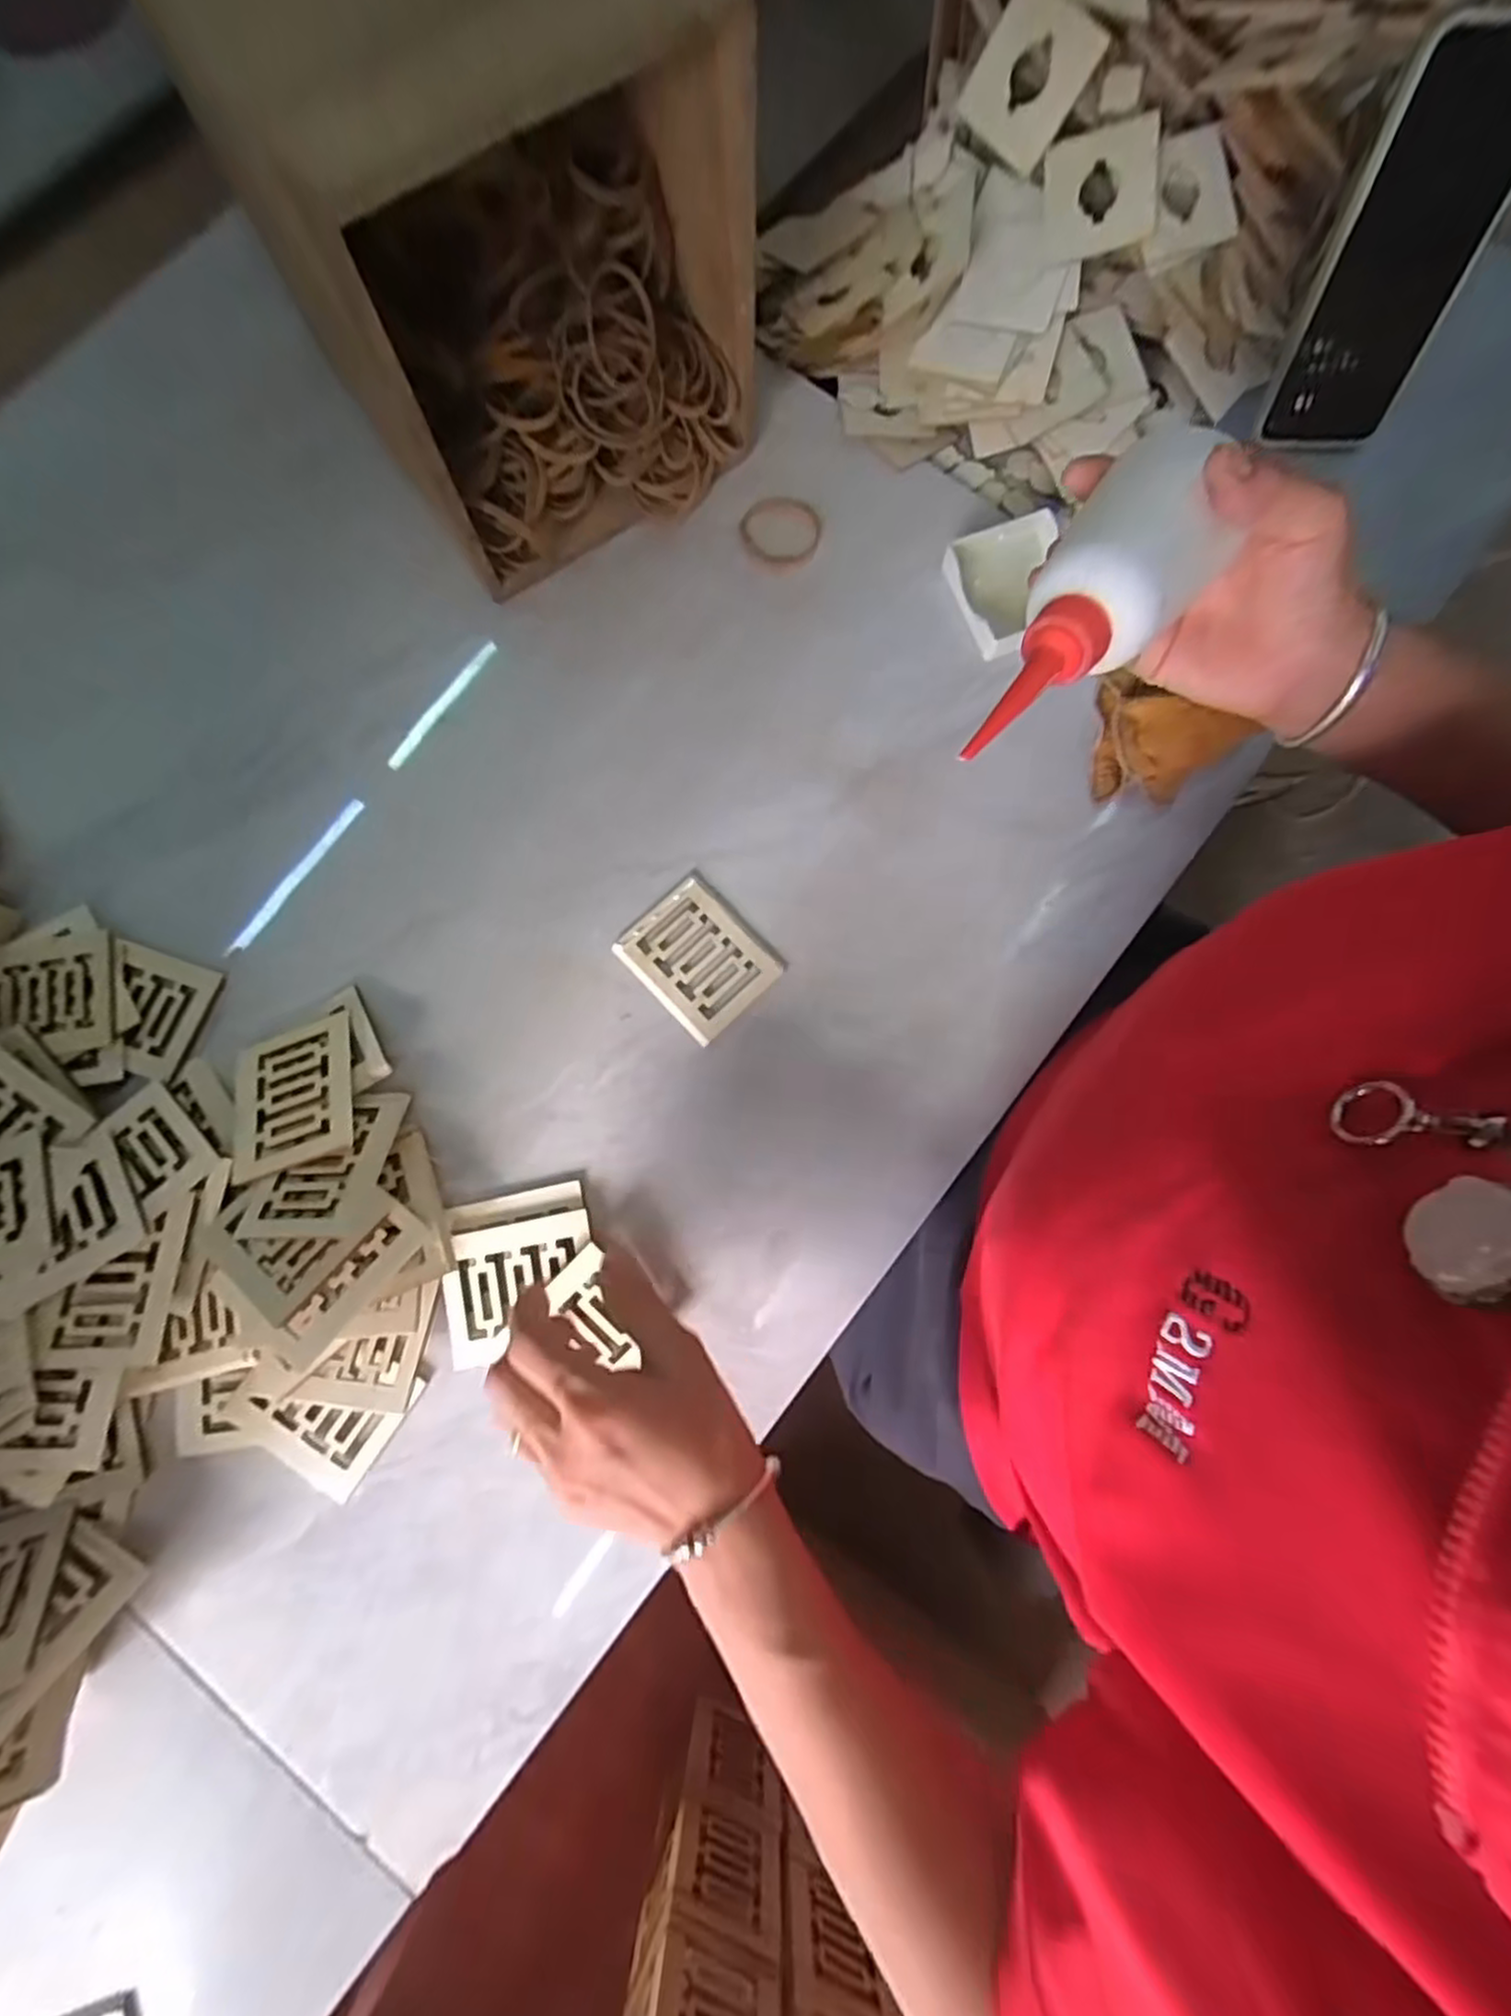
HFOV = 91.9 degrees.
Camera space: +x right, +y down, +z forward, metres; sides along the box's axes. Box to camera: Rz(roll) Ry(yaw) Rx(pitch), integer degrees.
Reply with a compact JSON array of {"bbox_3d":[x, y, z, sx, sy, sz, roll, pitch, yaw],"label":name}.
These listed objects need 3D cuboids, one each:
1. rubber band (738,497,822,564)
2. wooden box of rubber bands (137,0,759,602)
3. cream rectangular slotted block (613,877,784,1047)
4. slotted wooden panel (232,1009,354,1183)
[{"bbox_3d":[0.017,-0.317,0.485,0.053,0.004,0.049,0,80,0],"label":"rubber band"},{"bbox_3d":[-0.142,-0.416,0.391,0.202,0.201,0.228,-36,82,-6],"label":"wooden box of rubber bands"},{"bbox_3d":[-0.034,-0.029,0.427,0.065,0.004,0.081,-43,83,-7],"label":"cream rectangular slotted block"},{"bbox_3d":[-0.251,0.045,0.397,0.066,0.005,0.083,-19,63,1],"label":"slotted wooden panel"}]

